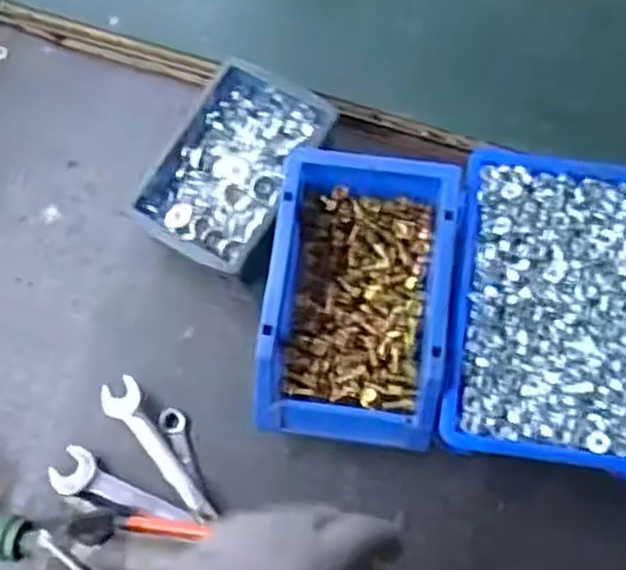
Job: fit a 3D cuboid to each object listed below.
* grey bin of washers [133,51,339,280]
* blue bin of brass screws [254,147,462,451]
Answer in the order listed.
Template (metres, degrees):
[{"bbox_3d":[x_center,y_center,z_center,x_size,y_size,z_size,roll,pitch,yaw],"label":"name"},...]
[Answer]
[{"bbox_3d":[-0.055,-0.082,0.554,0.090,0.053,0.145,30,75,10],"label":"grey bin of washers"},{"bbox_3d":[0.029,0.008,0.512,0.113,0.080,0.184,7,73,3],"label":"blue bin of brass screws"}]

